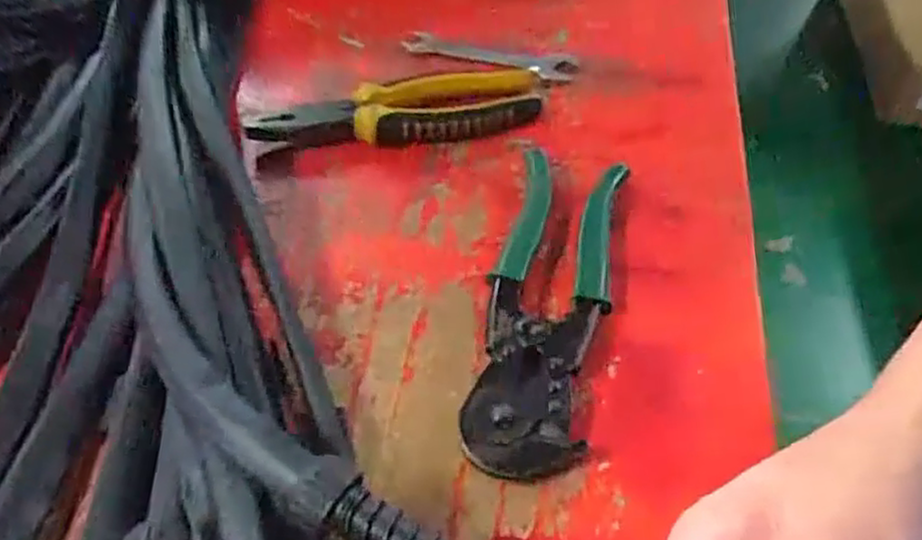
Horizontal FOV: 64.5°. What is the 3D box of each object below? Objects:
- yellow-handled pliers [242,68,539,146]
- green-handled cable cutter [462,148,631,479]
[{"bbox_3d":[-0.043,-0.114,0.515,0.204,0.022,0.076,-9,52,-9],"label":"yellow-handled pliers"},{"bbox_3d":[0.050,0.012,0.410,0.063,0.019,0.221,12,52,8],"label":"green-handled cable cutter"}]

